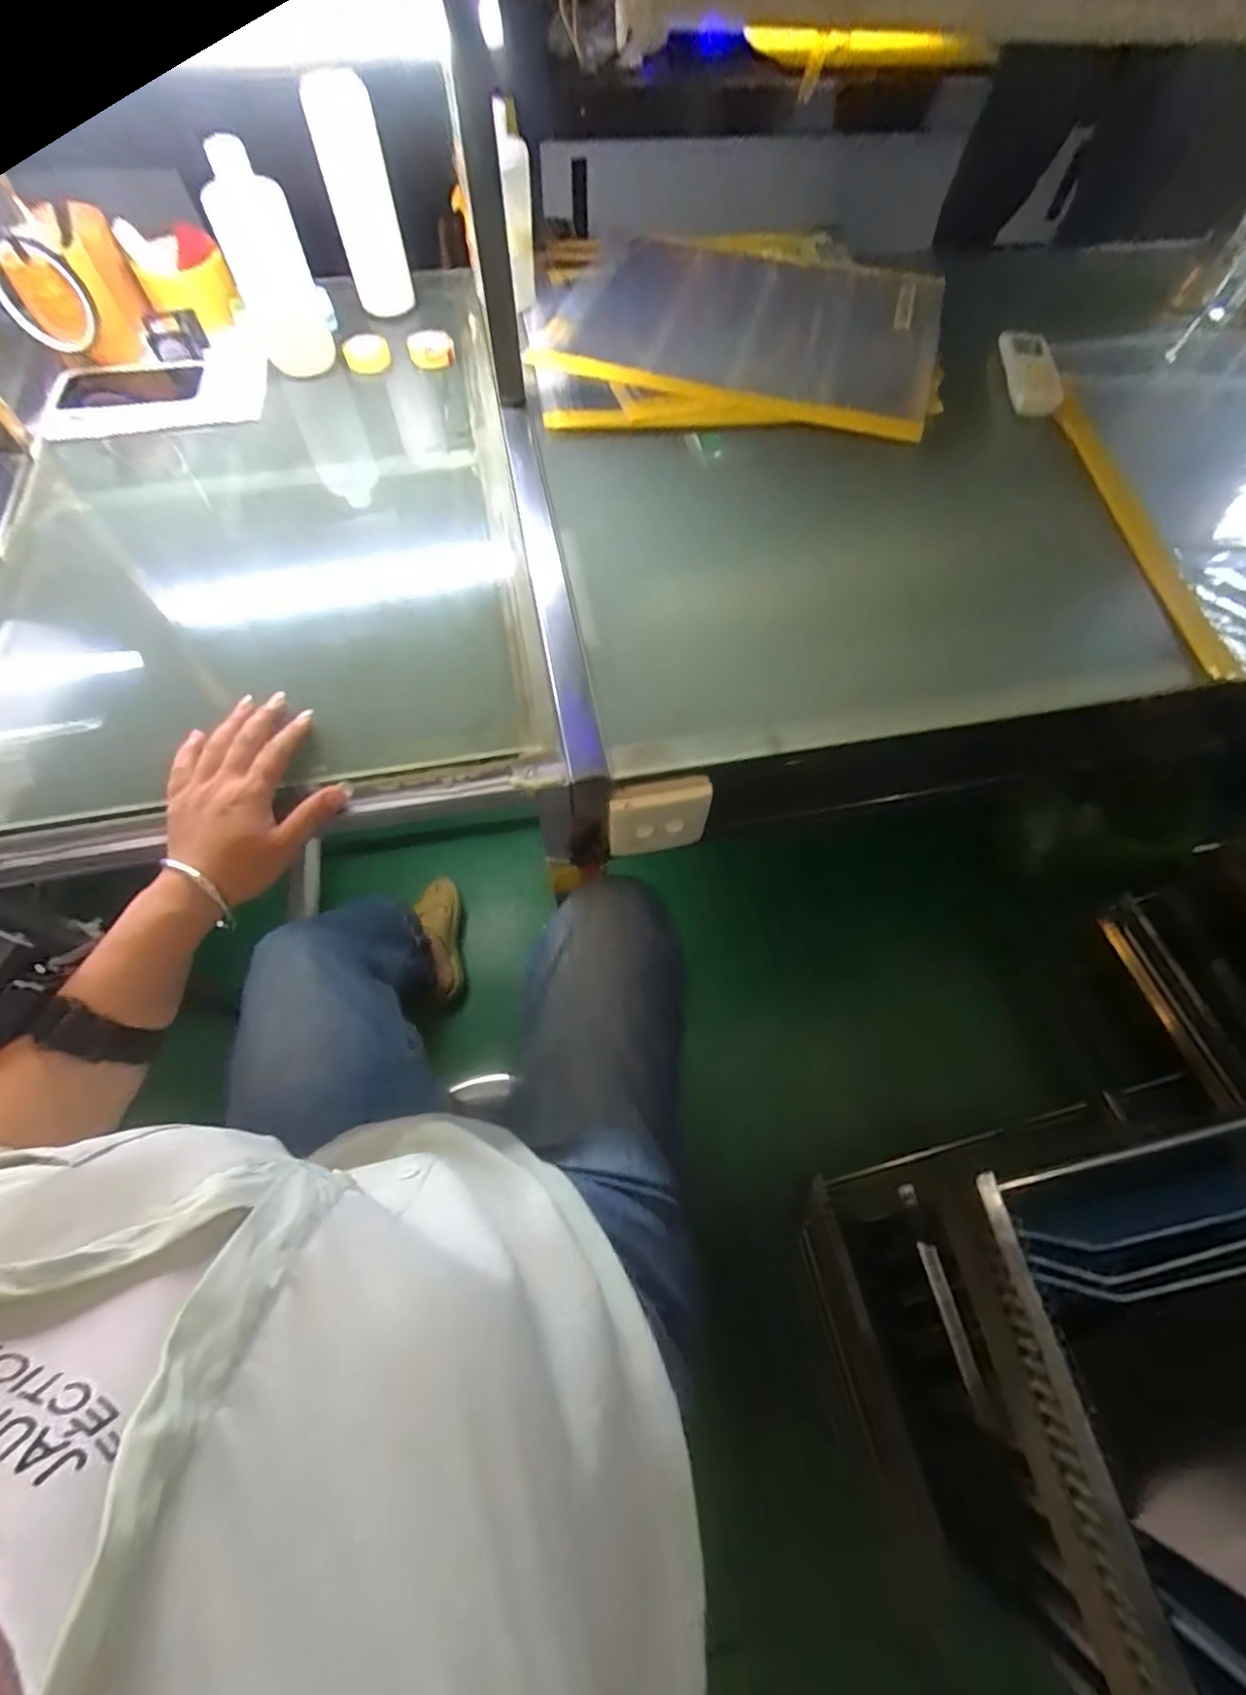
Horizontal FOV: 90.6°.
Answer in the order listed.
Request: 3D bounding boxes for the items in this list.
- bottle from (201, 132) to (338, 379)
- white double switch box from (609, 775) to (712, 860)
[{"bbox_3d":[-0.360,-0.591,0.644,0.083,0.192,0.067,-20,66,-11],"label":"bottle"},{"bbox_3d":[0.030,-0.027,0.550,0.087,0.081,0.027,-10,64,-7],"label":"white double switch box"}]

